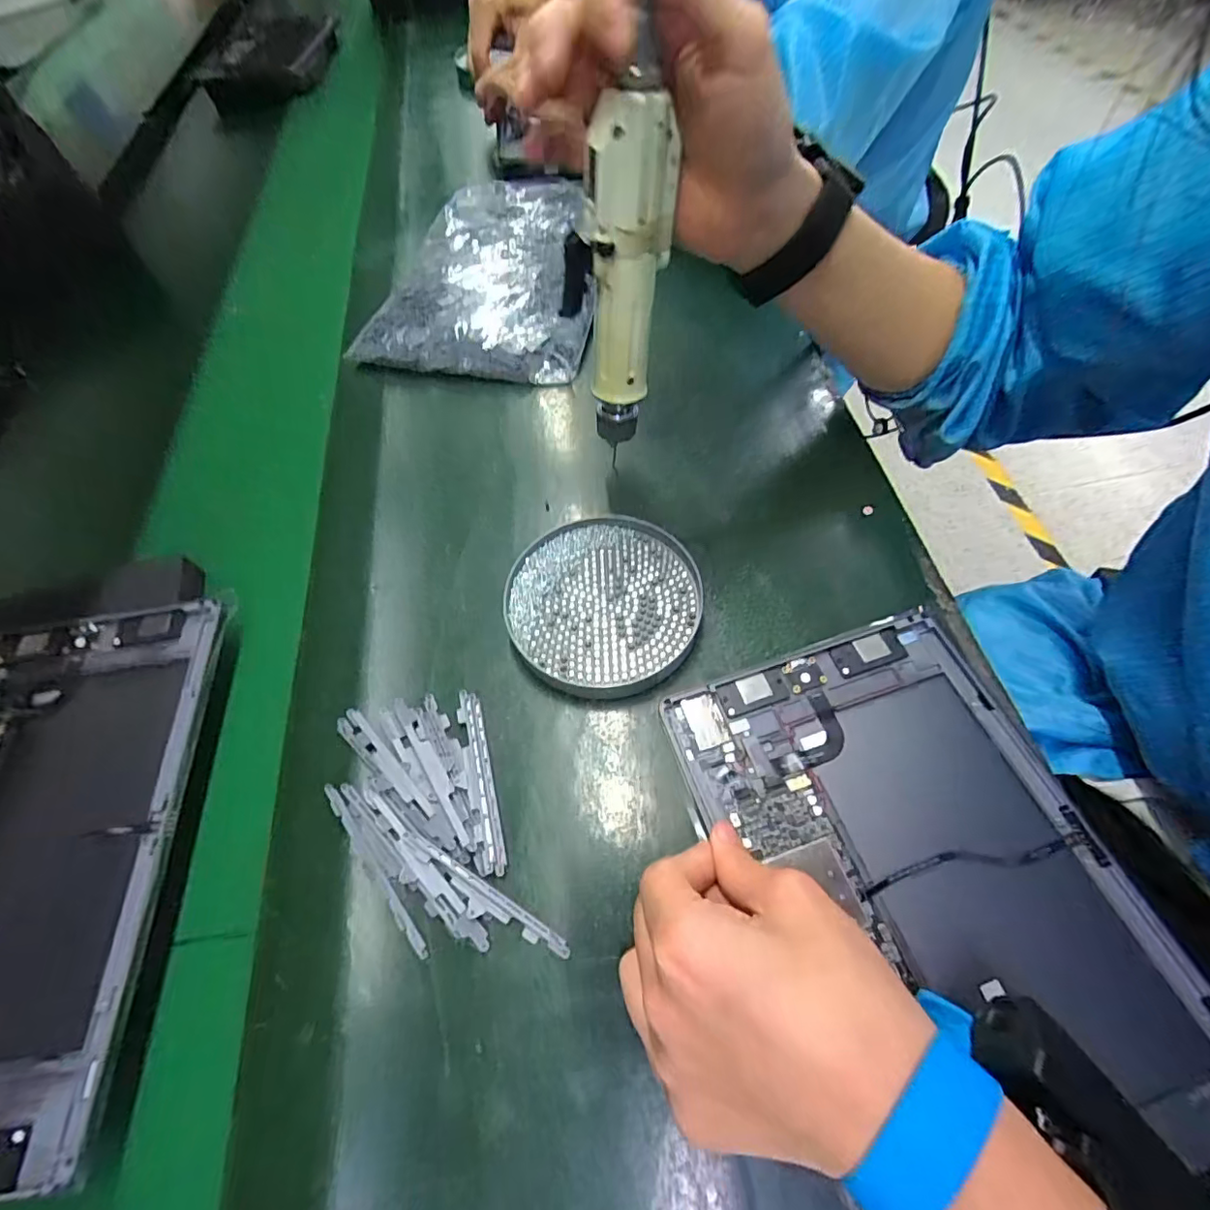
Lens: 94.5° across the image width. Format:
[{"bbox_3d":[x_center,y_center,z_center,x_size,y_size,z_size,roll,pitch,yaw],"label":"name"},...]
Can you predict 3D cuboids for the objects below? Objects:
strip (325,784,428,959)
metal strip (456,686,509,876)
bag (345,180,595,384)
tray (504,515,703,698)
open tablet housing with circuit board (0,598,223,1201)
[{"bbox_3d":[-0.111,0.125,0.268,0.007,0.006,0.093,-37,63,-16],"label":"strip"},{"bbox_3d":[-0.065,0.089,0.289,0.013,0.011,0.094,-15,59,-4],"label":"metal strip"},{"bbox_3d":[-0.102,-0.301,0.503,0.190,0.042,0.247,2,60,6],"label":"bag"},{"bbox_3d":[-0.001,0.001,0.341,0.110,0.026,0.112,0,63,1],"label":"tray"},{"bbox_3d":[-0.295,0.114,0.271,0.166,0.016,0.260,-8,59,0],"label":"open tablet housing with circuit board"}]

